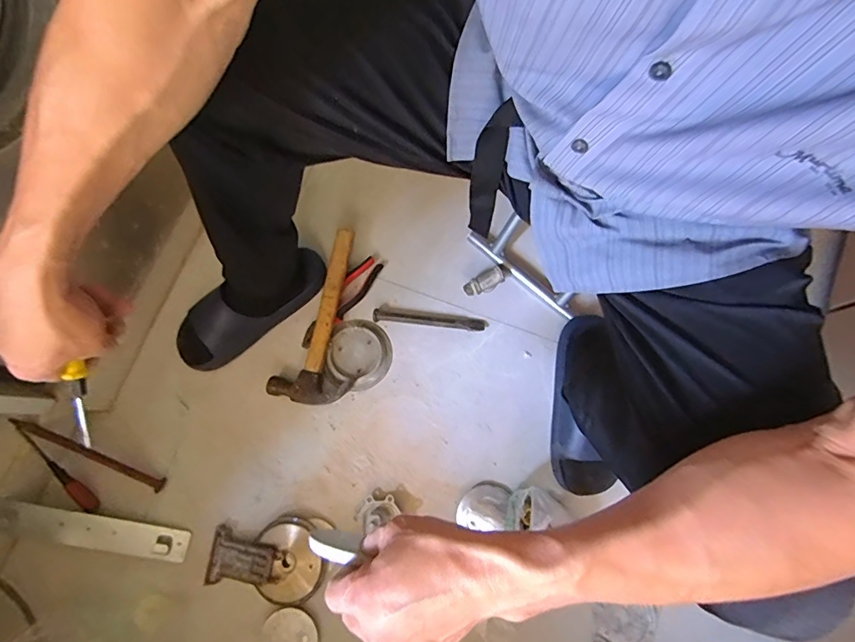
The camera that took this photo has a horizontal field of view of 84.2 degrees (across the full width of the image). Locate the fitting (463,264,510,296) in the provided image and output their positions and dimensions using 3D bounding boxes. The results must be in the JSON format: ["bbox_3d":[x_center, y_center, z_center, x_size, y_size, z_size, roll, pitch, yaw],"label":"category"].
[{"bbox_3d":[0.102,-0.067,0.809,0.083,0.035,0.035,-38,79,-7],"label":"fitting"}]

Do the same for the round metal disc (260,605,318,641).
[{"bbox_3d":[-0.205,0.470,0.699,0.083,0.008,0.084,0,77,2],"label":"round metal disc"}]

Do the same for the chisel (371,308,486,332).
[{"bbox_3d":[0.002,-0.001,0.807,0.188,0.014,0.021,6,78,3],"label":"chisel"}]

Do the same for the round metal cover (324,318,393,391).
[{"bbox_3d":[-0.115,0.055,0.804,0.105,0.020,0.116,6,78,3],"label":"round metal cover"}]

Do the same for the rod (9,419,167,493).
[{"bbox_3d":[-0.529,0.209,0.747,0.237,0.022,0.020,30,79,-11],"label":"rod"}]

